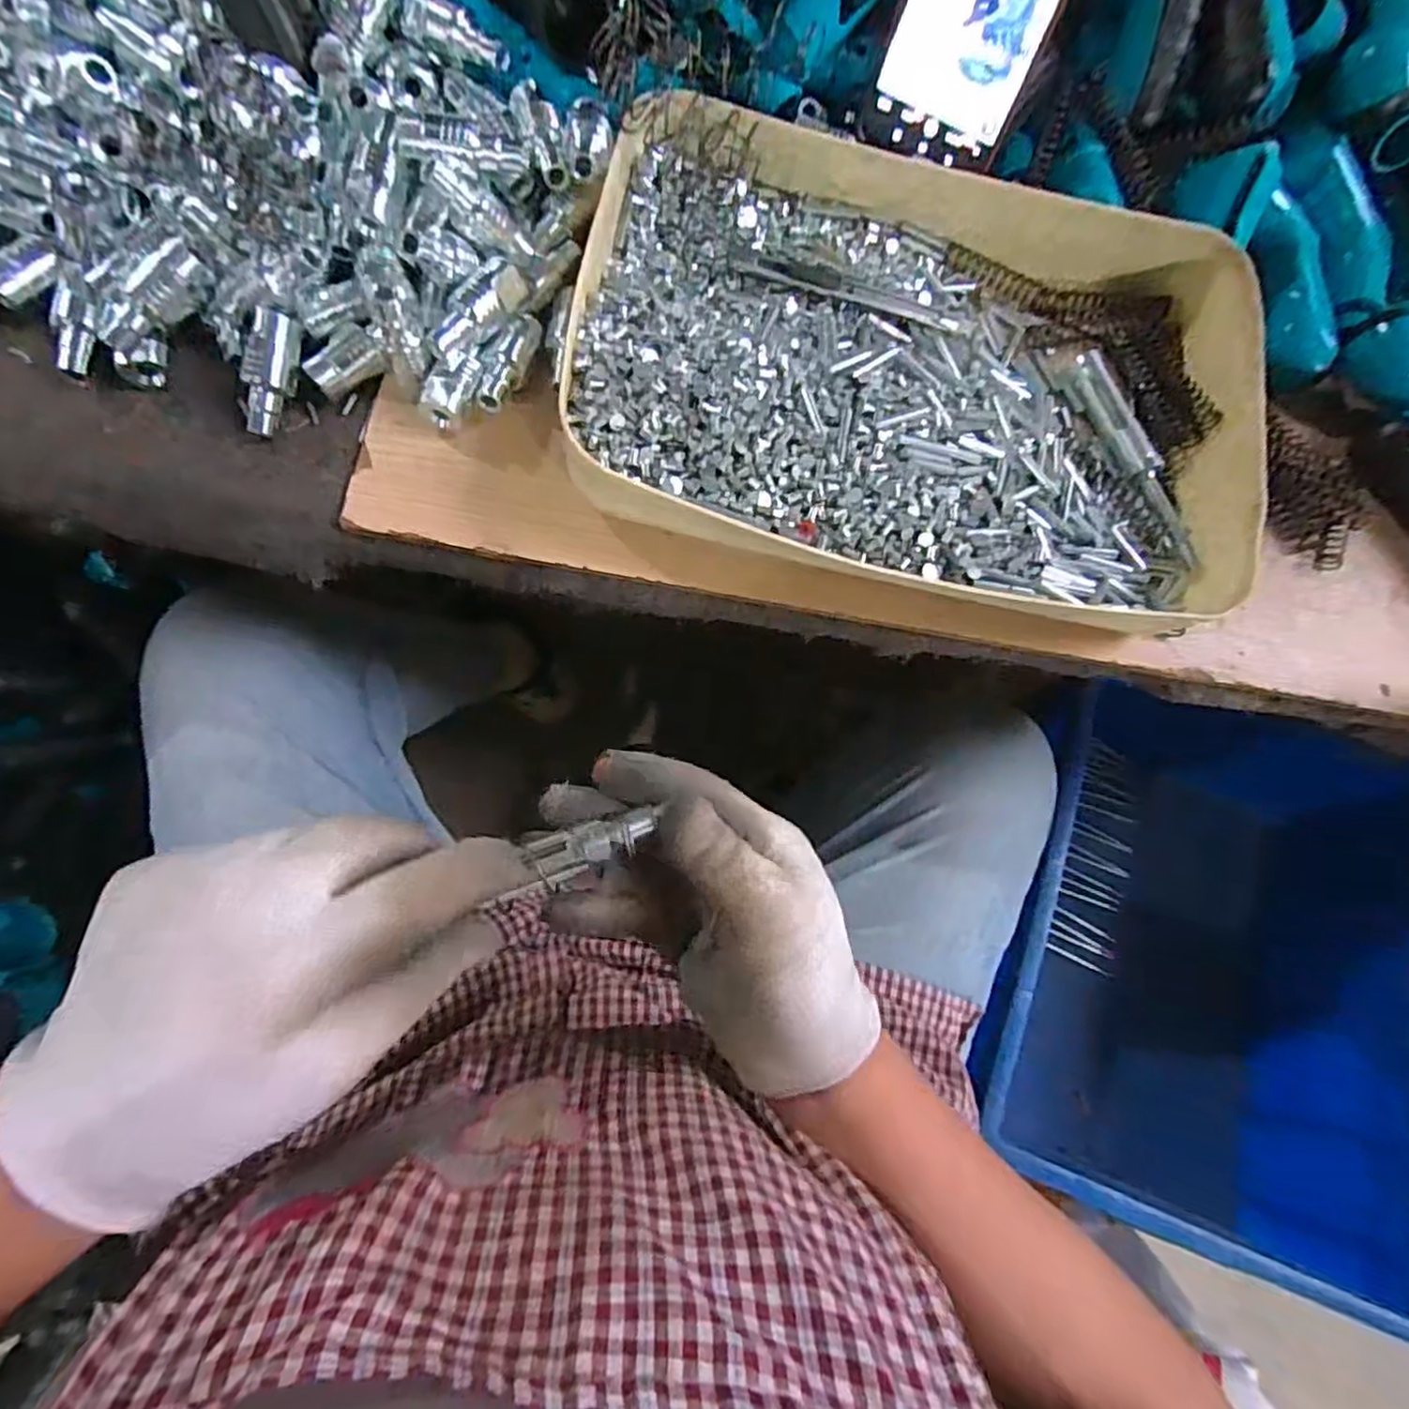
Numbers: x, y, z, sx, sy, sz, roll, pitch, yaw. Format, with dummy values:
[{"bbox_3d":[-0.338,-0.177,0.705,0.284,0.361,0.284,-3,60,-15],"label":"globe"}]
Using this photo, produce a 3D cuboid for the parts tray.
[{"bbox_3d":[0.111,-0.164,0.329,0.337,0.044,0.237,14,75,-6],"label":"parts tray"}]

